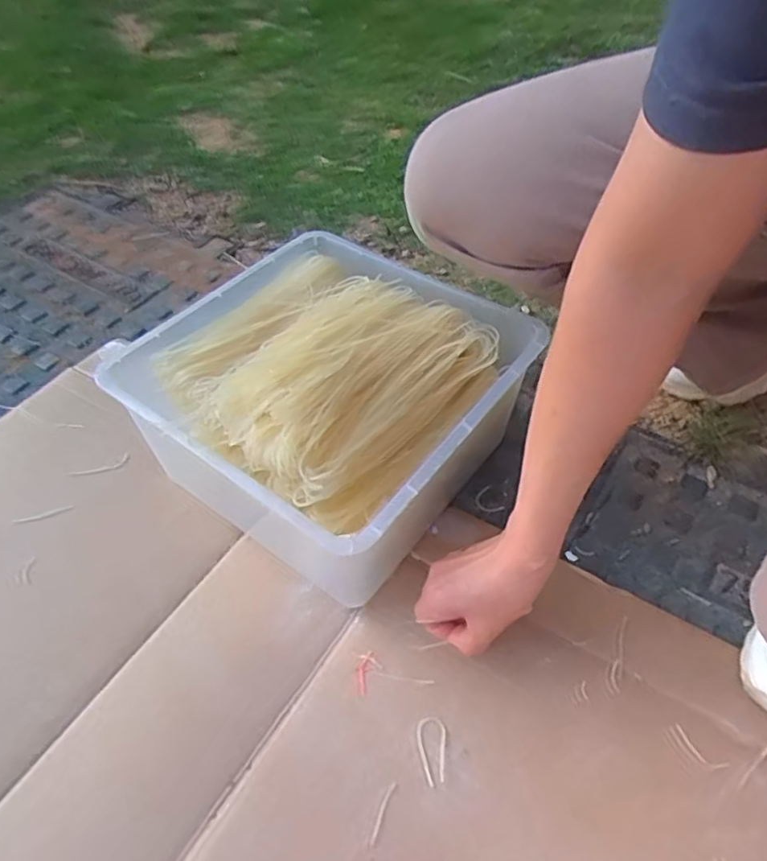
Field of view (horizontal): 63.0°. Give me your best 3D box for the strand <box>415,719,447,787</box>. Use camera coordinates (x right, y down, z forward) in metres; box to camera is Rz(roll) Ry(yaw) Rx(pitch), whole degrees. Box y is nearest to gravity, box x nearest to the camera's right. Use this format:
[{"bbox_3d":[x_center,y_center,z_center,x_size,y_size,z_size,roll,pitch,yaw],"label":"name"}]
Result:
[{"bbox_3d":[0.038,0.237,0.466,0.023,0.004,0.044,-10,51,-5],"label":"strand"}]

